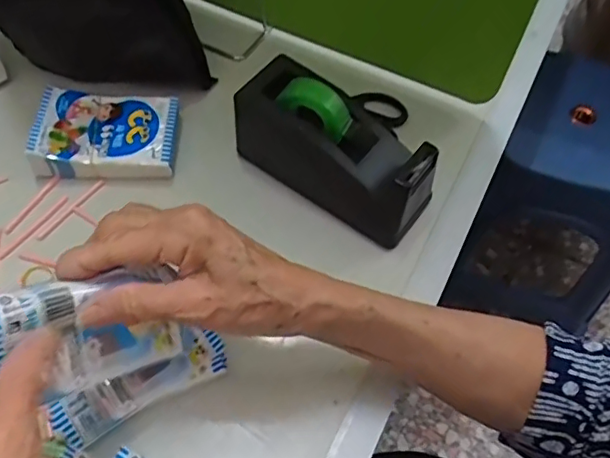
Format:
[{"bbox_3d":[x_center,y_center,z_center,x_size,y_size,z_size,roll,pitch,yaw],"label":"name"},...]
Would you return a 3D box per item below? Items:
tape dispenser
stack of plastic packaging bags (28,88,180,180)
[{"bbox_3d":[0.022,-0.060,0.425,0.150,0.082,0.061,35,63,17],"label":"tape dispenser"},{"bbox_3d":[-0.156,-0.075,0.458,0.104,0.031,0.072,2,59,-2],"label":"stack of plastic packaging bags"}]

